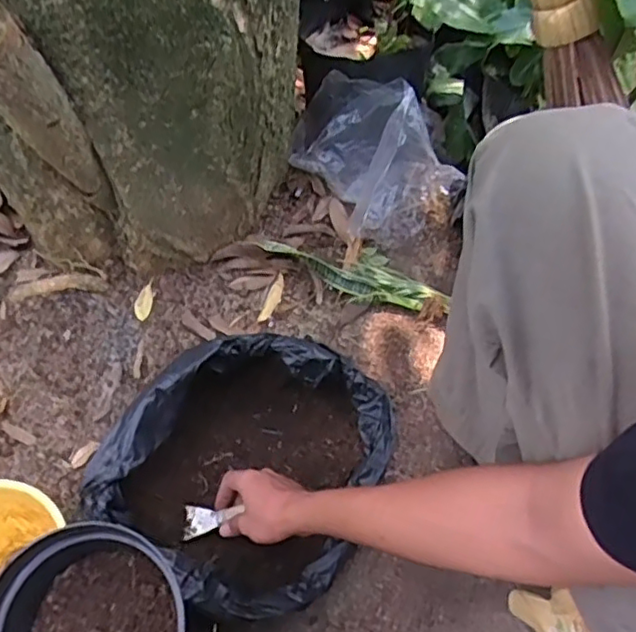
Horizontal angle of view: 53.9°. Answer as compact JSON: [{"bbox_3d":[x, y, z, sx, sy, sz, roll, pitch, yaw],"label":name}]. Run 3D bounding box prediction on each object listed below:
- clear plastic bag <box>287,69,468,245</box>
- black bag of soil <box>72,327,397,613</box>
[{"bbox_3d":[0.083,-0.236,0.901,0.185,0.173,0.195,-27,62,-12],"label":"clear plastic bag"},{"bbox_3d":[-0.072,0.168,0.723,0.265,0.148,0.303,24,64,16],"label":"black bag of soil"}]

